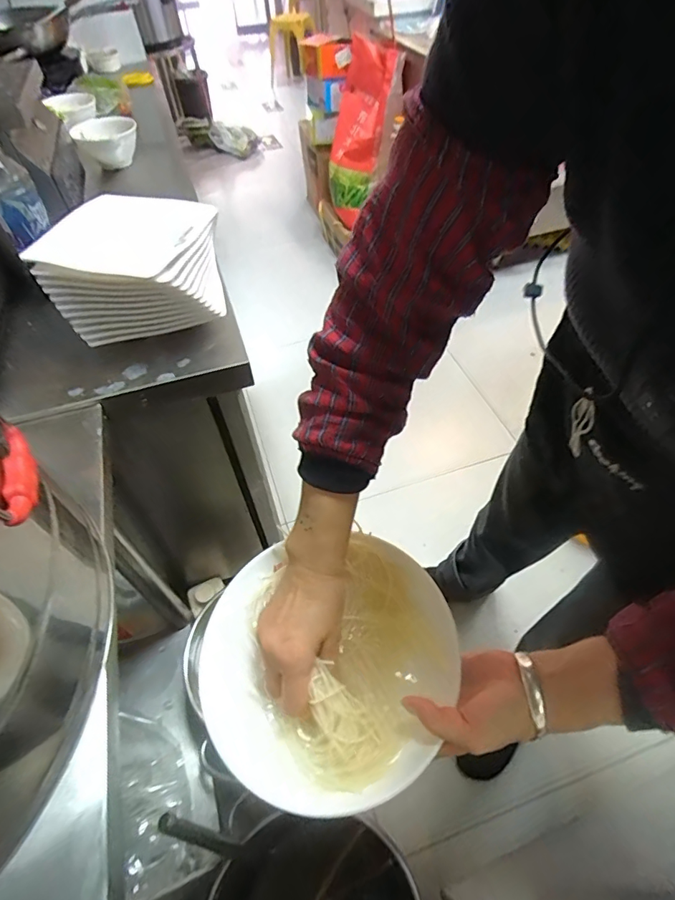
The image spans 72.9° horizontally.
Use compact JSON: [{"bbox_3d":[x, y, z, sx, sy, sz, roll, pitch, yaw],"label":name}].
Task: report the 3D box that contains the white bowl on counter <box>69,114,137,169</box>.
[{"bbox_3d":[-0.548,-0.731,1.105,0.146,0.093,0.145,-26,56,-16],"label":"white bowl on counter"}]

